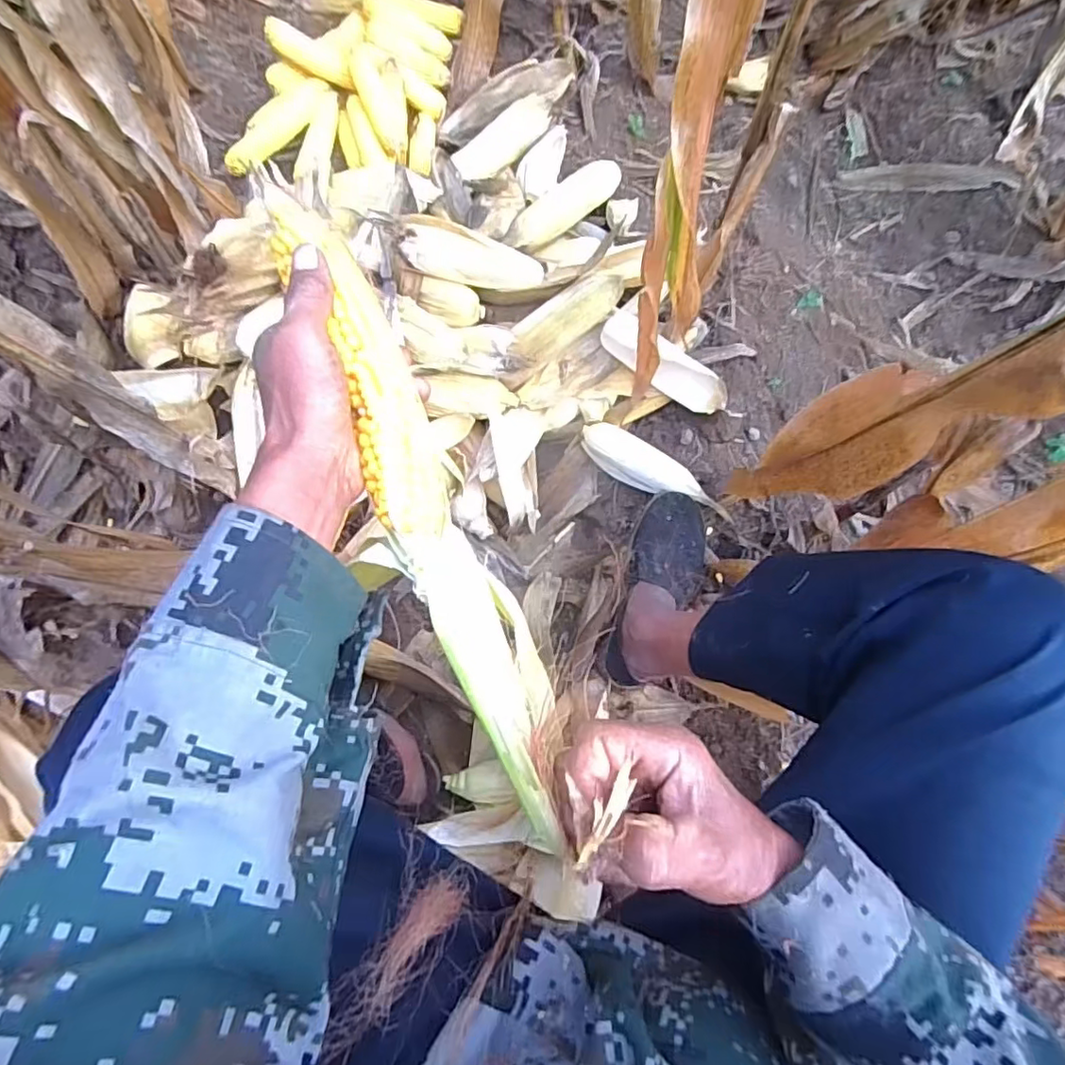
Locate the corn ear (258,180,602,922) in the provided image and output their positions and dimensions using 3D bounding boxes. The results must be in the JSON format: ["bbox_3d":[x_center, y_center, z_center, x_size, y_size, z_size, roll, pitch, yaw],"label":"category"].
[{"bbox_3d":[-0.057,-0.008,0.343,0.054,0.052,0.417,-22,80,-7],"label":"corn ear"}]

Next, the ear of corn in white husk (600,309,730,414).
[{"bbox_3d":[0.191,-0.243,0.858,0.205,0.041,0.055,36,76,9],"label":"ear of corn in white husk"}]

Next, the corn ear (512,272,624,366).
[{"bbox_3d":[0.048,-0.309,0.847,0.179,0.055,0.062,-31,76,-9],"label":"corn ear"}]

